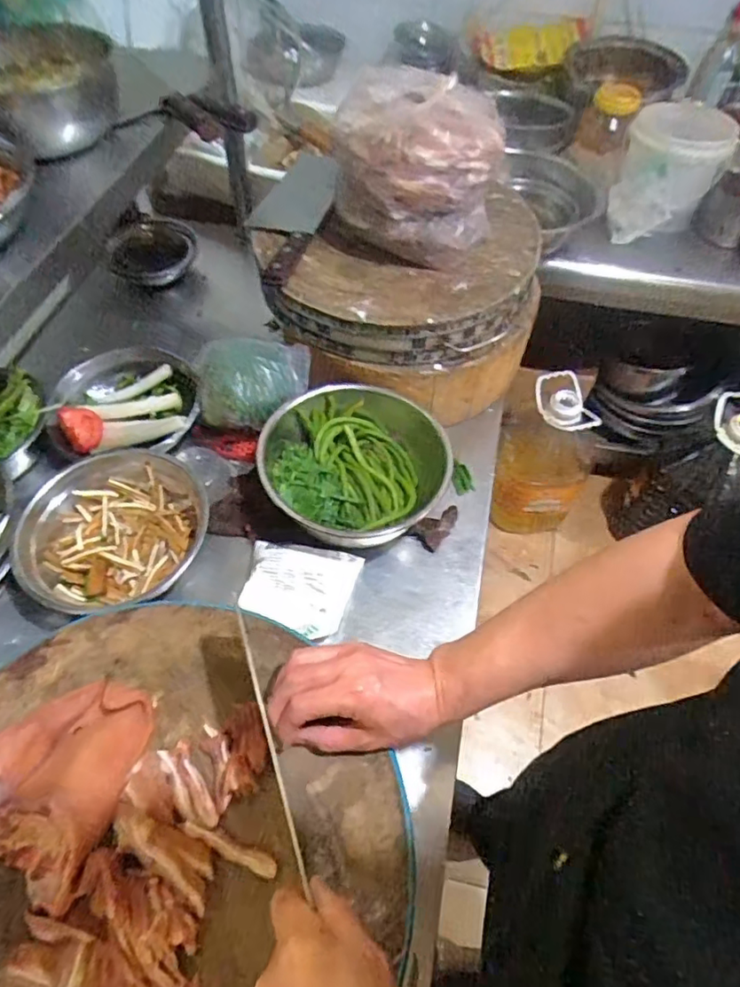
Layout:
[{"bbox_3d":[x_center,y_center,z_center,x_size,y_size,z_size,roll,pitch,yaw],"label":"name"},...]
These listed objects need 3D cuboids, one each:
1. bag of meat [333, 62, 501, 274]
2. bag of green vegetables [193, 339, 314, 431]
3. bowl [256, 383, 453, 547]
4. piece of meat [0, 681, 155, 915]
[{"bbox_3d":[0.061,-0.431,0.746,0.208,0.144,0.200,5,57,2],"label":"bag of meat"},{"bbox_3d":[-0.163,-0.157,0.794,0.156,0.076,0.113,-4,57,-3],"label":"bag of green vegetables"},{"bbox_3d":[-0.013,-0.035,0.752,0.245,0.095,0.208,-15,59,-10],"label":"bowl"},{"bbox_3d":[-0.251,0.218,0.447,0.124,0.033,0.145,12,58,6],"label":"piece of meat"}]

